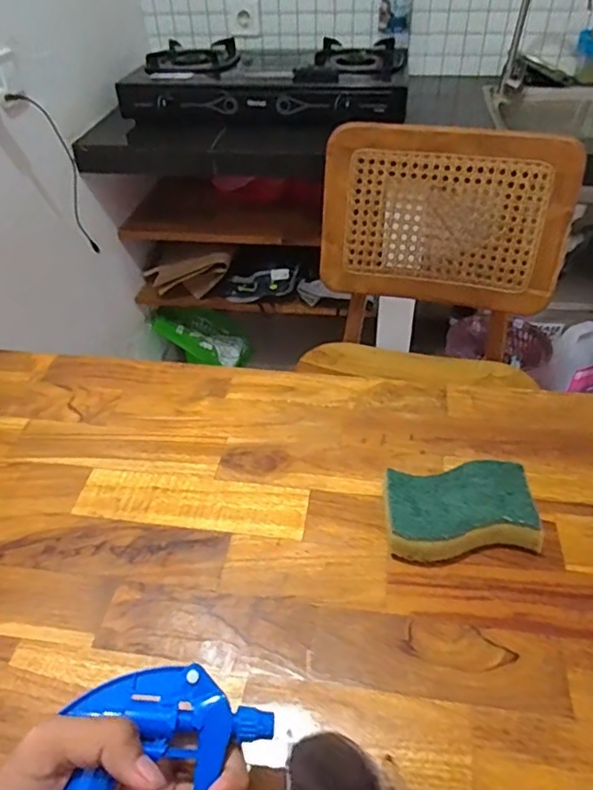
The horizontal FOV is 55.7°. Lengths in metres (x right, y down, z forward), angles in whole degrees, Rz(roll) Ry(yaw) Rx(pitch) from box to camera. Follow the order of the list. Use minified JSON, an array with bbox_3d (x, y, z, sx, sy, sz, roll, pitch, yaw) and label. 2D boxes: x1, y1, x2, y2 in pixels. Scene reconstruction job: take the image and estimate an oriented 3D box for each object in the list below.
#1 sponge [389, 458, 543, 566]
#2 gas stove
[{"bbox_3d":[0.122,0.090,0.429,0.108,0.030,0.070,-3,44,0],"label":"sponge"},{"bbox_3d":[-0.045,-0.769,1.373,0.644,0.091,0.450,9,43,13],"label":"gas stove"}]

